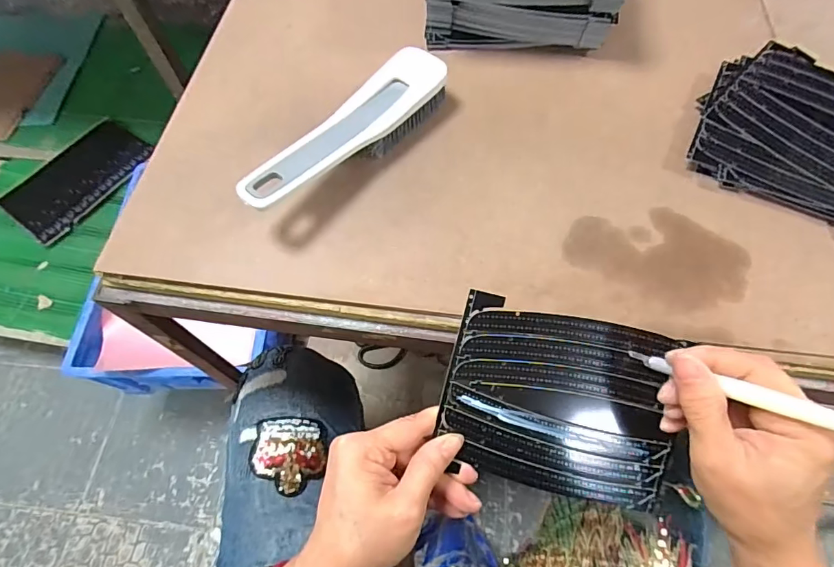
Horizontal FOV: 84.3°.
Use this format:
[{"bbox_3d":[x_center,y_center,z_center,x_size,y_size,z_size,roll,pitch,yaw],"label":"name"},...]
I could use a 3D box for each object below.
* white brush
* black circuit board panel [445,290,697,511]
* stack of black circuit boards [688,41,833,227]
[{"bbox_3d":[-0.051,-0.115,0.352,0.046,0.046,0.190,38,71,18],"label":"white brush"},{"bbox_3d":[0.097,0.079,0.297,0.148,0.008,0.115,13,95,-4],"label":"black circuit board panel"},{"bbox_3d":[0.326,-0.113,0.359,0.191,0.013,0.159,28,69,14],"label":"stack of black circuit boards"}]

